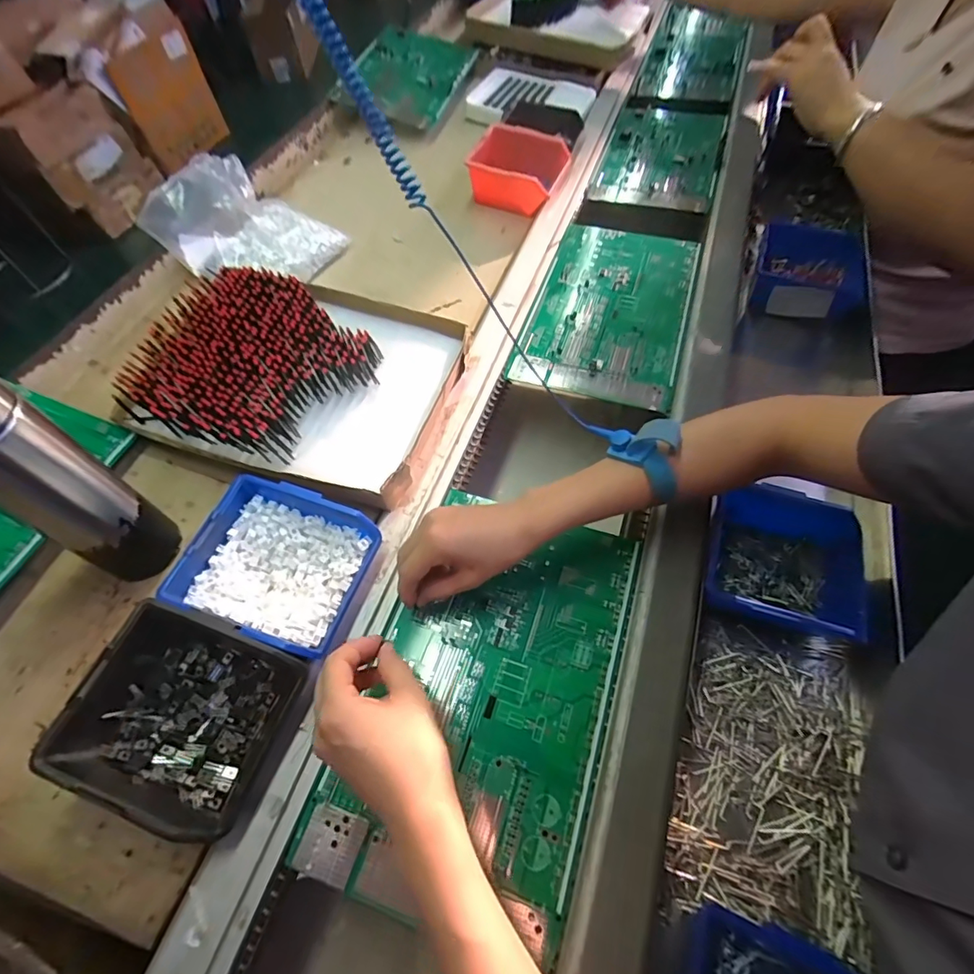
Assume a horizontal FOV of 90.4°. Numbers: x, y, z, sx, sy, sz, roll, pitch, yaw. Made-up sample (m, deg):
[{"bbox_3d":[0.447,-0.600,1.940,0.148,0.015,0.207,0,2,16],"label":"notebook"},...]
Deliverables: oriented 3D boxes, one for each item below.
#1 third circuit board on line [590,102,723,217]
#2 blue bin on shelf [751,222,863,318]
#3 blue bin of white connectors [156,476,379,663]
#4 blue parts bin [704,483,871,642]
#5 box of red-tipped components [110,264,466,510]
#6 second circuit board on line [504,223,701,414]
[{"bbox_3d":[0.284,-0.548,0.787,0.176,0.017,0.293,13,63,15],"label":"third circuit board on line"},{"bbox_3d":[0.415,-0.280,0.627,0.131,0.051,0.121,19,62,13],"label":"blue bin on shelf"},{"bbox_3d":[-0.171,0.064,0.404,0.128,0.056,0.118,16,62,12],"label":"blue bin of white connectors"},{"bbox_3d":[0.268,0.069,0.432,0.135,0.055,0.125,14,61,11],"label":"blue parts bin"},{"bbox_3d":[-0.190,-0.120,0.500,0.296,0.075,0.224,16,61,11],"label":"box of red-tipped components"},{"bbox_3d":[0.154,-0.225,0.601,0.180,0.011,0.294,15,61,11],"label":"second circuit board on line"}]

